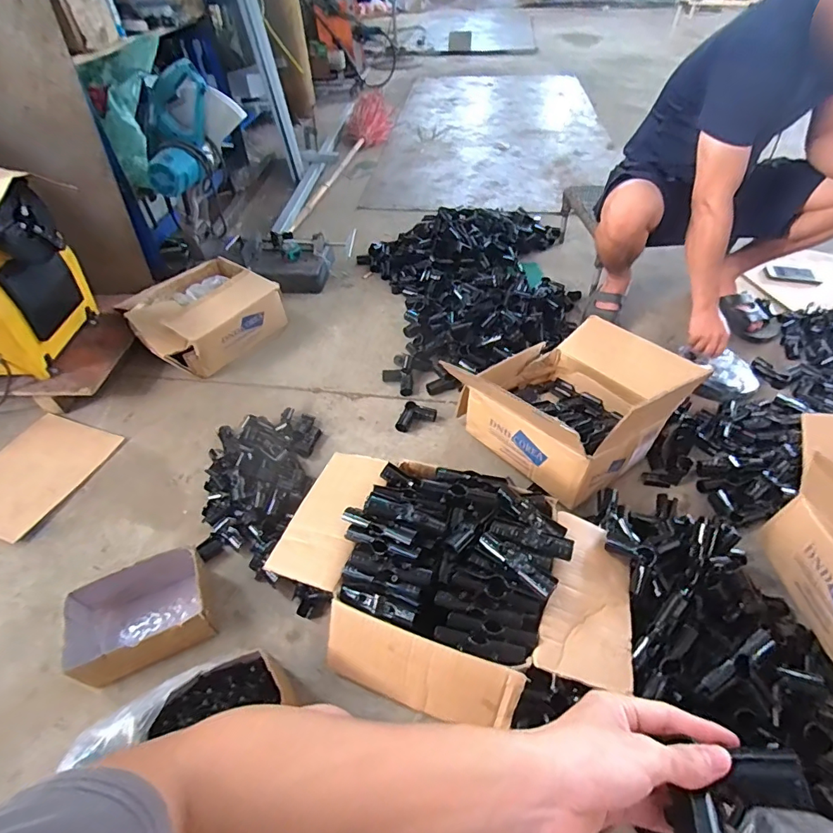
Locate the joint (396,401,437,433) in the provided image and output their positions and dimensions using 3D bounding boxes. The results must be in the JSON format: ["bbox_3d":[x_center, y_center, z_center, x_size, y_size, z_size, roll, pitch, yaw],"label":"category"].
[{"bbox_3d":[0.000,0.006,1.121,0.077,0.031,0.084,16,50,17],"label":"joint"}]

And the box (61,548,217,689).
[{"bbox_3d":[-0.476,0.348,0.792,0.223,0.102,0.147,-21,49,-16],"label":"box"}]

